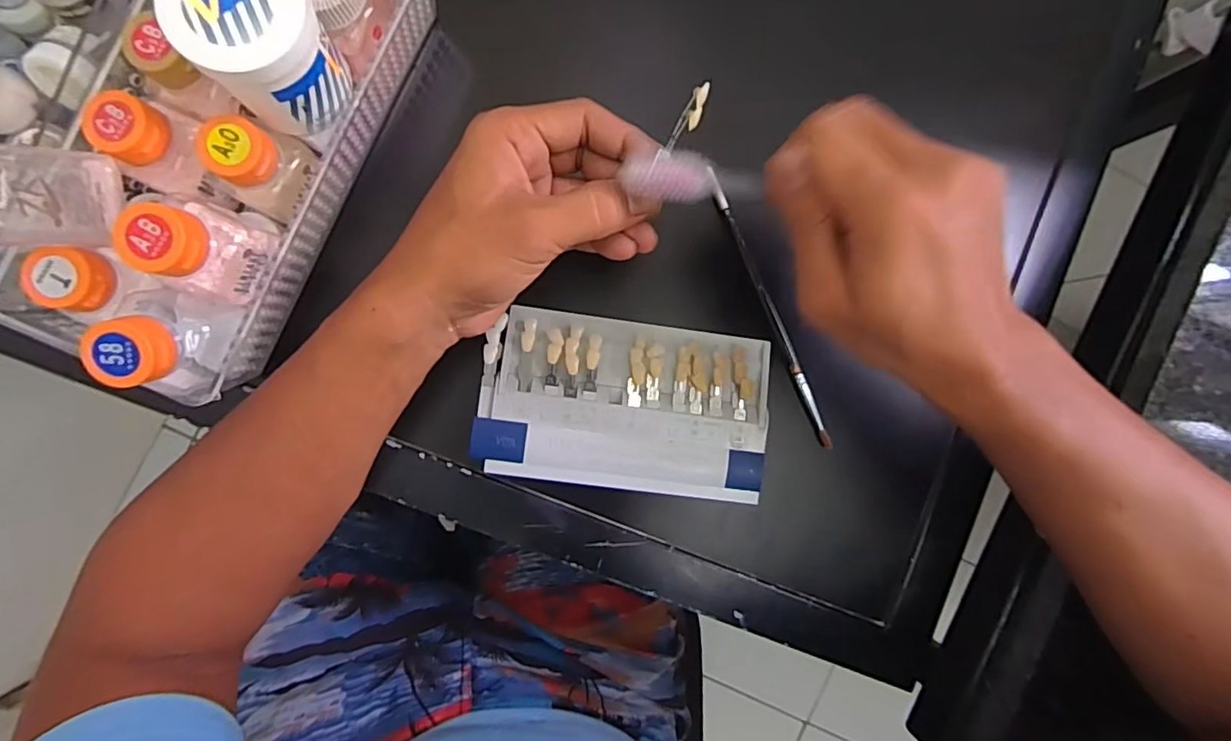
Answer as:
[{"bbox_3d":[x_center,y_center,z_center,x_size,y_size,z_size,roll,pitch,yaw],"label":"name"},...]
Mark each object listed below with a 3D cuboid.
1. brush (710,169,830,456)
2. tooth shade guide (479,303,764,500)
[{"bbox_3d":[0.097,-0.038,0.365,0.007,0.008,0.187,-23,92,-5],"label":"brush"},{"bbox_3d":[0.007,0.021,0.354,0.172,0.017,0.100,8,89,-5],"label":"tooth shade guide"}]

